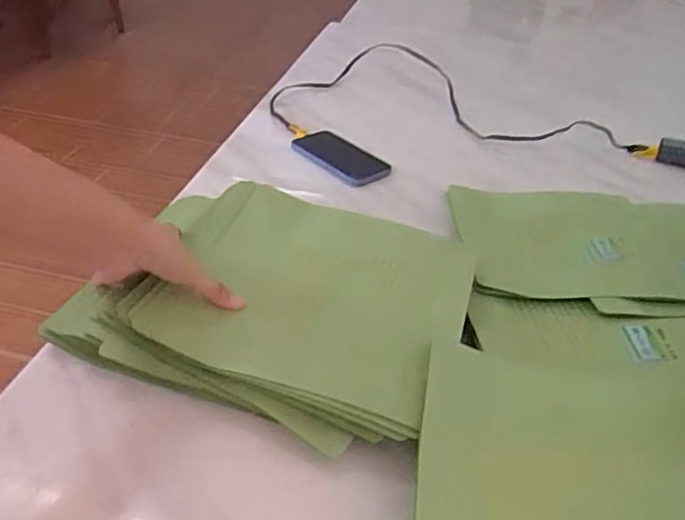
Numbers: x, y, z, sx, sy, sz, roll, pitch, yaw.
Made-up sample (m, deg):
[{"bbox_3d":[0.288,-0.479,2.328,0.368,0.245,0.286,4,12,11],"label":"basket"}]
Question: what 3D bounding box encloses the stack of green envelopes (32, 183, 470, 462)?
[{"bbox_3d":[-0.059,0.028,0.557,0.324,0.053,0.240,14,39,14],"label":"stack of green envelopes"}]

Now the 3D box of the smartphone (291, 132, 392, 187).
[{"bbox_3d":[-0.004,-0.145,0.852,0.071,0.013,0.143,-27,48,-34],"label":"smartphone"}]

